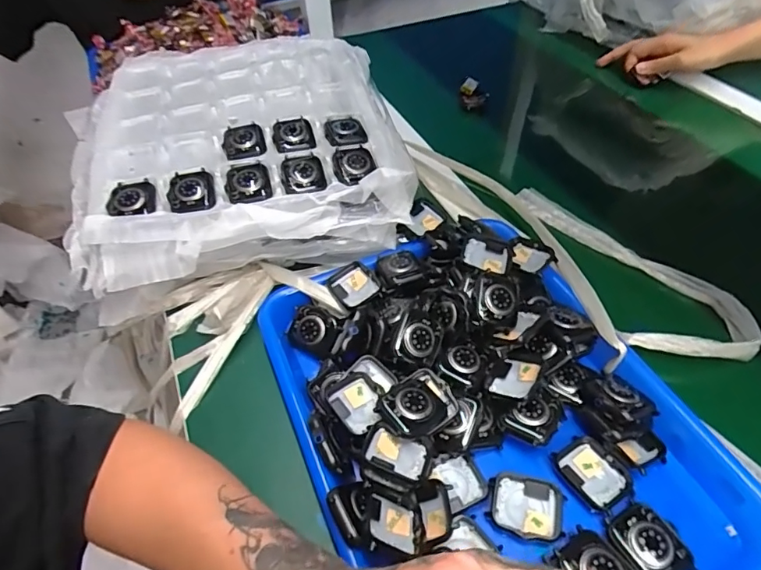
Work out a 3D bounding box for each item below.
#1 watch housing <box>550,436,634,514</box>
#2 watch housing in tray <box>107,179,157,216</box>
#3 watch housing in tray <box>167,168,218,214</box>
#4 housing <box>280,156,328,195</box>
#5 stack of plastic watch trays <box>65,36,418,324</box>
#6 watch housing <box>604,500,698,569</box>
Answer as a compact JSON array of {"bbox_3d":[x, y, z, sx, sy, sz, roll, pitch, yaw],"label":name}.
[{"bbox_3d":[0.144,0.126,0.328,0.037,0.009,0.043,-25,51,-17],"label":"watch housing"},{"bbox_3d":[-0.219,-0.076,0.428,0.040,0.007,0.047,-16,49,-9],"label":"watch housing in tray"},{"bbox_3d":[-0.168,-0.083,0.434,0.041,0.010,0.052,-15,49,-9],"label":"watch housing in tray"},{"bbox_3d":[-0.071,-0.100,0.448,0.038,0.011,0.044,-13,49,-7],"label":"housing"},{"bbox_3d":[-0.152,-0.150,0.532,0.331,0.086,0.351,-14,49,-7],"label":"stack of plastic watch trays"},{"bbox_3d":[0.164,0.158,0.296,0.036,0.008,0.047,-20,50,-13],"label":"watch housing"}]

